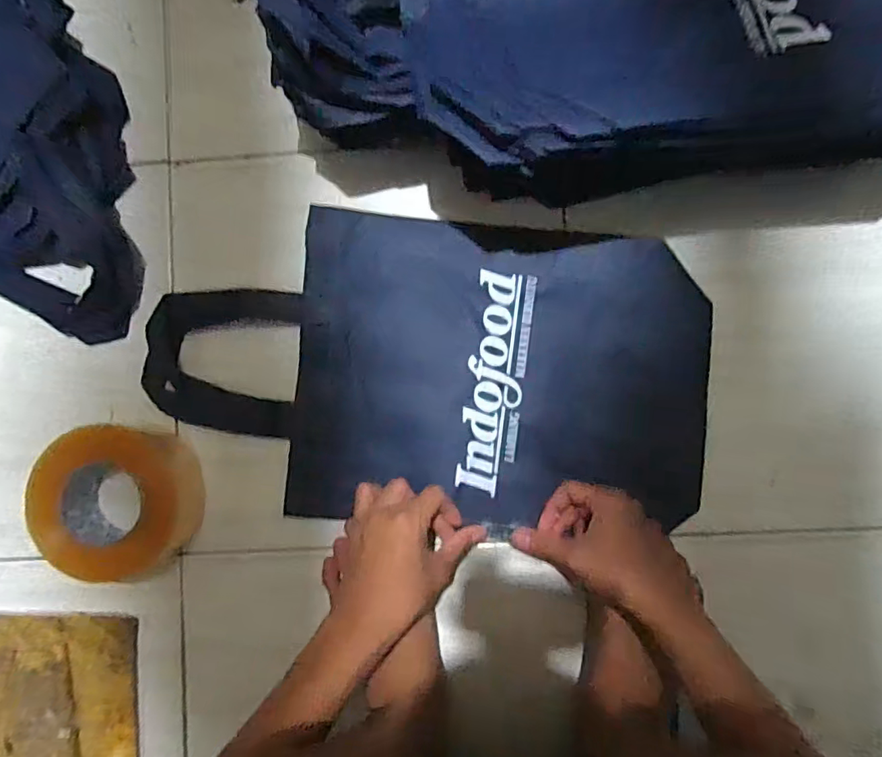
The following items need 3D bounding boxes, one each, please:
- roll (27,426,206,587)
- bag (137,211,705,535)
[{"bbox_3d":[-0.312,0.122,0.516,0.136,0.059,0.149,0,88,4],"label":"roll"},{"bbox_3d":[-0.015,-0.010,0.530,0.533,0.021,0.282,4,89,4],"label":"bag"}]

